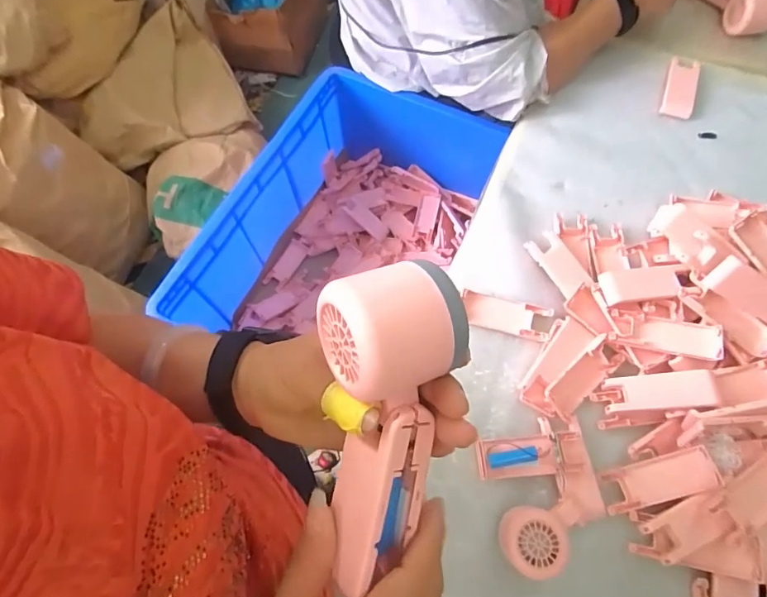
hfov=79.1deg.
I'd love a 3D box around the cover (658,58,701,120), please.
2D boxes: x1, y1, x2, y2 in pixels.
[{"bbox_3d":[0.422,-0.302,0.657,0.044,0.007,0.114,20,71,11],"label":"cover"}]

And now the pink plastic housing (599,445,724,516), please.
[{"bbox_3d":[0.270,0.179,0.456,0.102,0.010,0.040,-25,68,15],"label":"pink plastic housing"}]

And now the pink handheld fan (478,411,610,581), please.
[{"bbox_3d":[0.158,0.186,0.448,0.111,0.041,0.134,-8,68,0],"label":"pink handheld fan"}]

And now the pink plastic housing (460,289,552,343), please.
[{"bbox_3d":[0.141,0.019,0.540,0.101,0.014,0.040,14,70,9],"label":"pink plastic housing"}]

